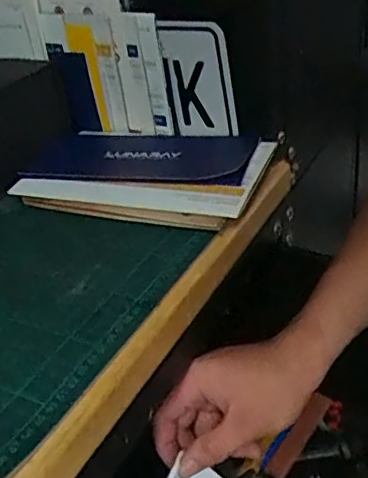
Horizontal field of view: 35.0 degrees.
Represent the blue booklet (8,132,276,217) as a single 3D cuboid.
[{"bbox_3d":[-0.036,-0.071,0.542,0.213,0.012,0.138,6,36,20],"label":"blue booklet"}]

